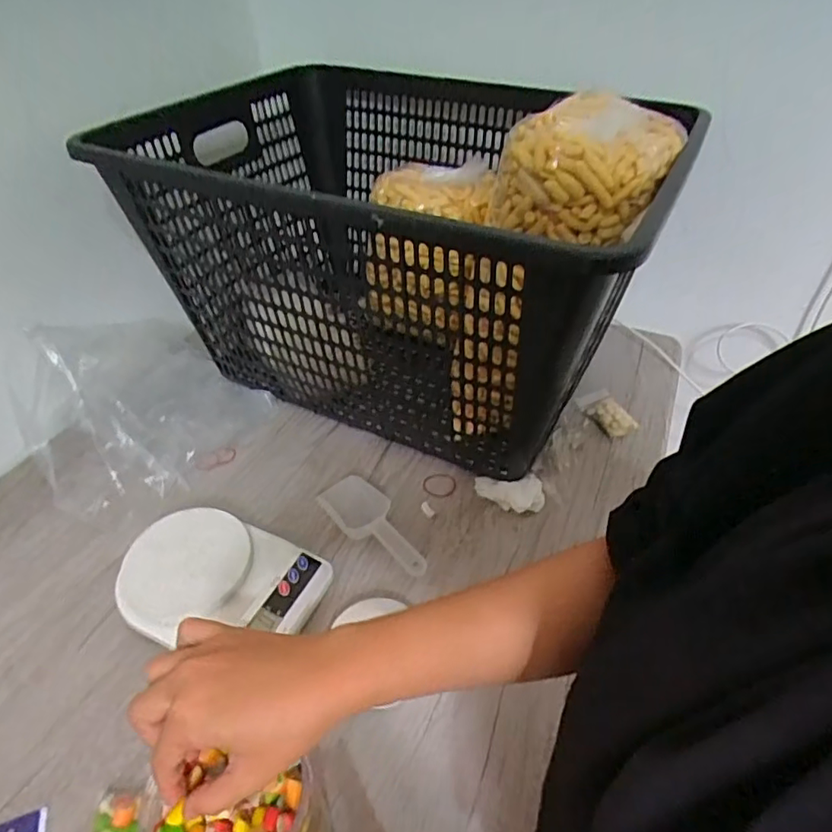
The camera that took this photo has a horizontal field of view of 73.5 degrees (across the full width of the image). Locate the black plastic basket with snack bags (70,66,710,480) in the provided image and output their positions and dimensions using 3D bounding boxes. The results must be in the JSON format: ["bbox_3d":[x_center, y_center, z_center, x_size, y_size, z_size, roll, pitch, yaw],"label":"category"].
[{"bbox_3d":[-0.014,-0.200,0.670,0.523,0.334,0.414,21,46,21],"label":"black plastic basket with snack bags"}]

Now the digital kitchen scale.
[{"bbox_3d":[-0.180,0.154,0.506,0.178,0.038,0.129,12,44,13],"label":"digital kitchen scale"}]

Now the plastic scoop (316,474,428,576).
[{"bbox_3d":[-0.040,0.112,0.556,0.049,0.031,0.140,-30,50,-28],"label":"plastic scoop"}]

